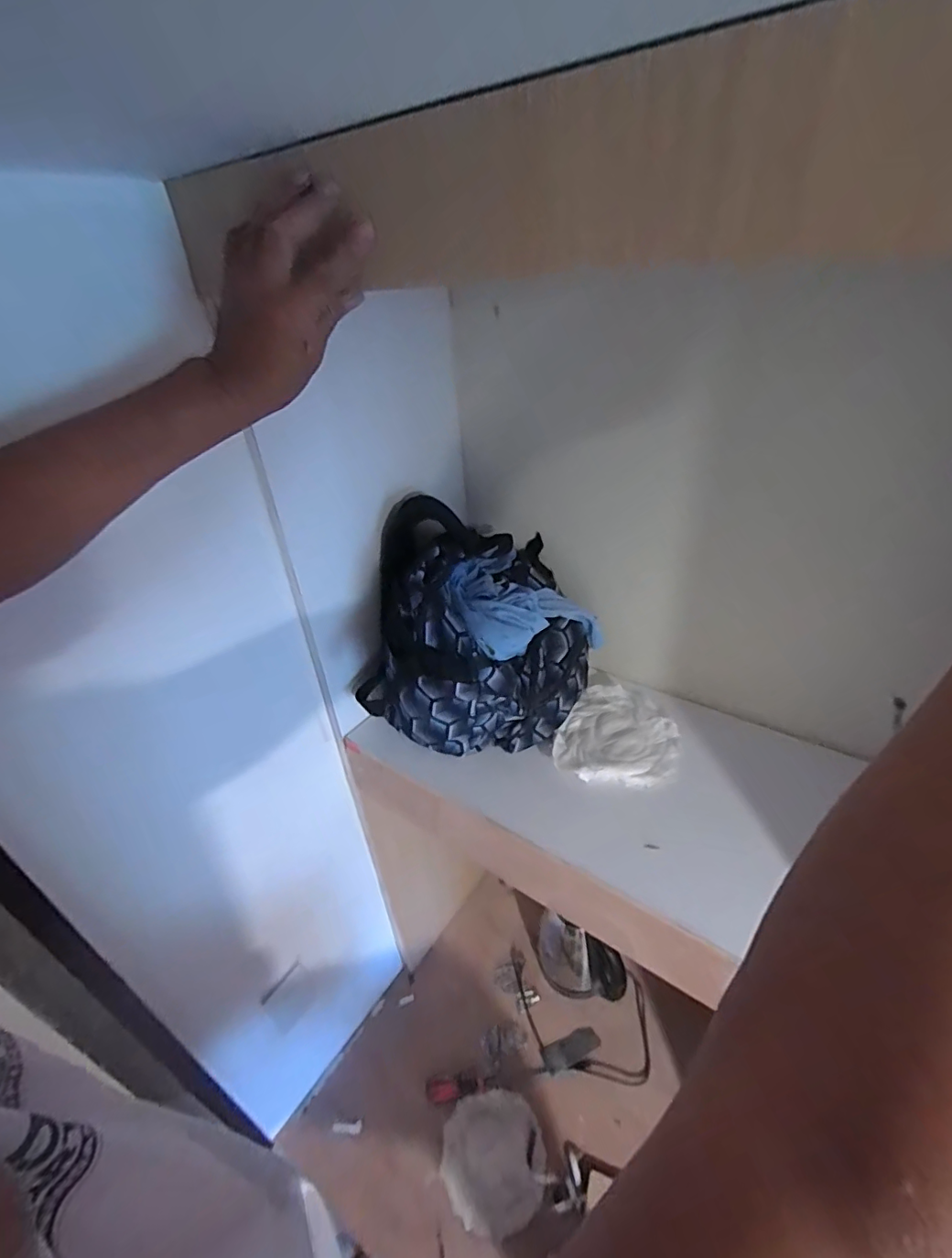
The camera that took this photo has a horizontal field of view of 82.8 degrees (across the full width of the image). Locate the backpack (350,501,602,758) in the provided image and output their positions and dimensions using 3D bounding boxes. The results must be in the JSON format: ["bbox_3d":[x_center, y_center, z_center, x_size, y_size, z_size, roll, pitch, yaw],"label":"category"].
[{"bbox_3d":[0.006,-0.011,0.741,0.300,0.253,0.267,4,35,11],"label":"backpack"}]

